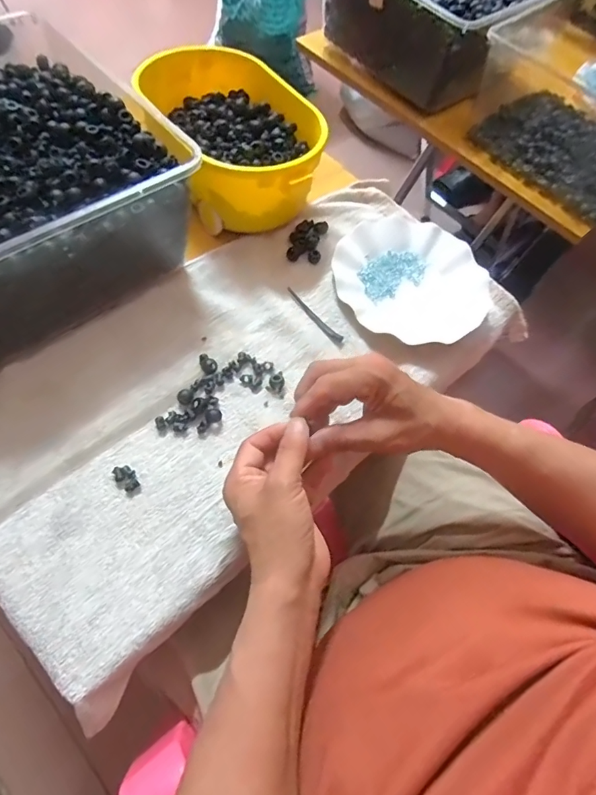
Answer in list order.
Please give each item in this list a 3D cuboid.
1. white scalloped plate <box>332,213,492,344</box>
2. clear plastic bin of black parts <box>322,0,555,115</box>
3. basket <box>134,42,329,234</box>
[{"bbox_3d":[0.136,-0.143,0.540,0.181,0.026,0.176,3,62,-6],"label":"white scalloped plate"},{"bbox_3d":[0.232,-0.640,0.756,0.321,0.138,0.312,42,64,14],"label":"clear plastic bin of black parts"},{"bbox_3d":[-0.074,-0.307,0.555,0.160,0.101,0.241,-24,68,-18],"label":"basket"}]

